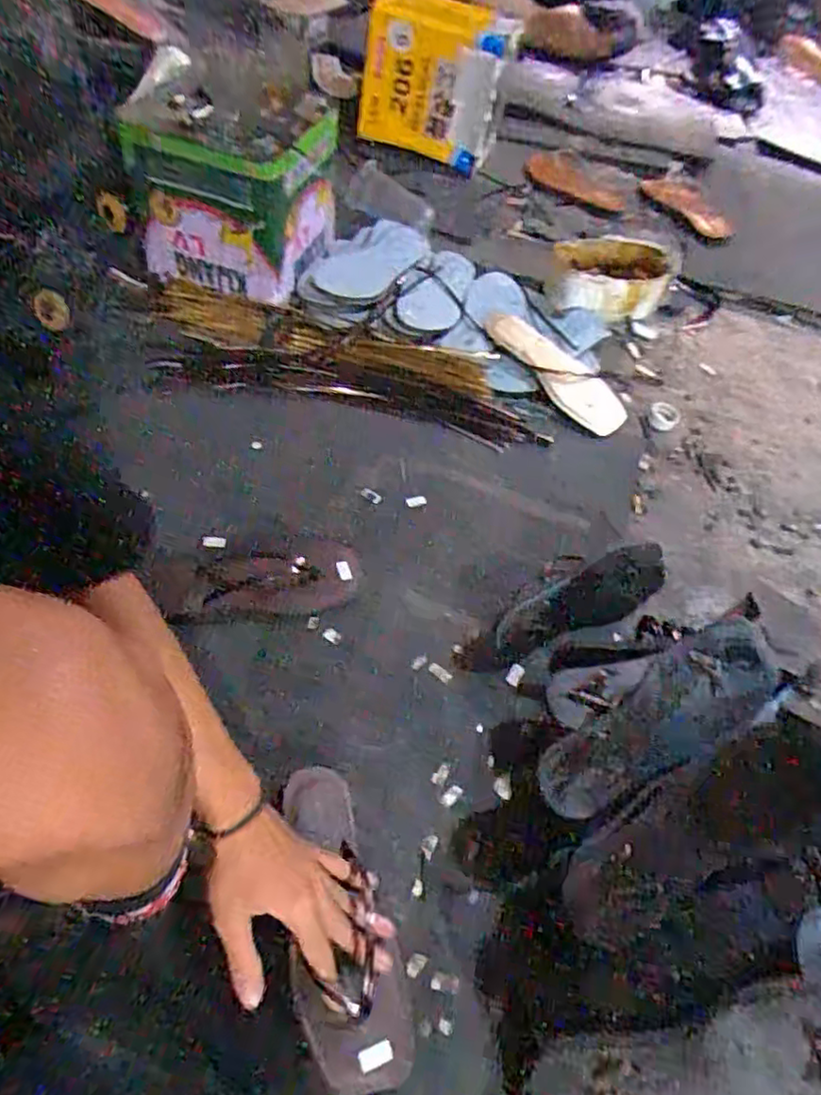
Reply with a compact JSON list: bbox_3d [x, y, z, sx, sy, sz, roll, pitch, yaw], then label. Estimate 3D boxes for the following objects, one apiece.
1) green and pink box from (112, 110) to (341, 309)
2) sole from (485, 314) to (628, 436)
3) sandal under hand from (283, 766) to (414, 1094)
[{"bbox_3d":[-0.257,-0.526,0.987,0.245,0.191,0.207,13,53,5],"label":"green and pink box"},{"bbox_3d":[0.226,-0.276,1.005,0.256,0.022,0.091,43,61,8],"label":"sole"},{"bbox_3d":[-0.058,0.295,0.537,0.081,0.057,0.244,-9,50,-10],"label":"sandal under hand"}]

